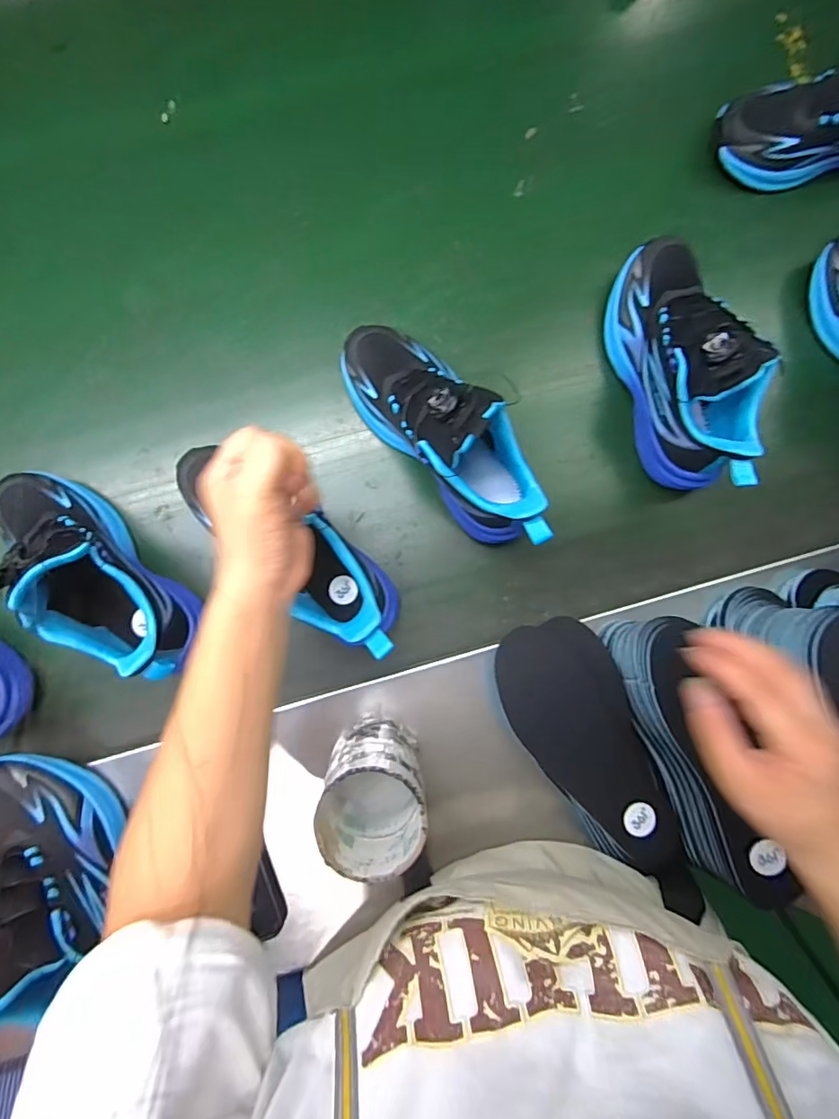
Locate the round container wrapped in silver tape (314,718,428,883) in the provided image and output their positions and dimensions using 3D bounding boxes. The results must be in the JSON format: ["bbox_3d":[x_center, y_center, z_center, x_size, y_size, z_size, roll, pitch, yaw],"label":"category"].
[{"bbox_3d":[-0.038,0.193,0.449,0.075,0.147,0.083,10,87,-2],"label":"round container wrapped in silver tape"}]

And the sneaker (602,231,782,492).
[{"bbox_3d":[0.246,-0.183,0.479,0.083,0.115,0.239,-17,88,-3],"label":"sneaker"}]

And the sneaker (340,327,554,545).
[{"bbox_3d":[0.023,-0.114,0.457,0.076,0.136,0.242,-40,89,-3],"label":"sneaker"}]

